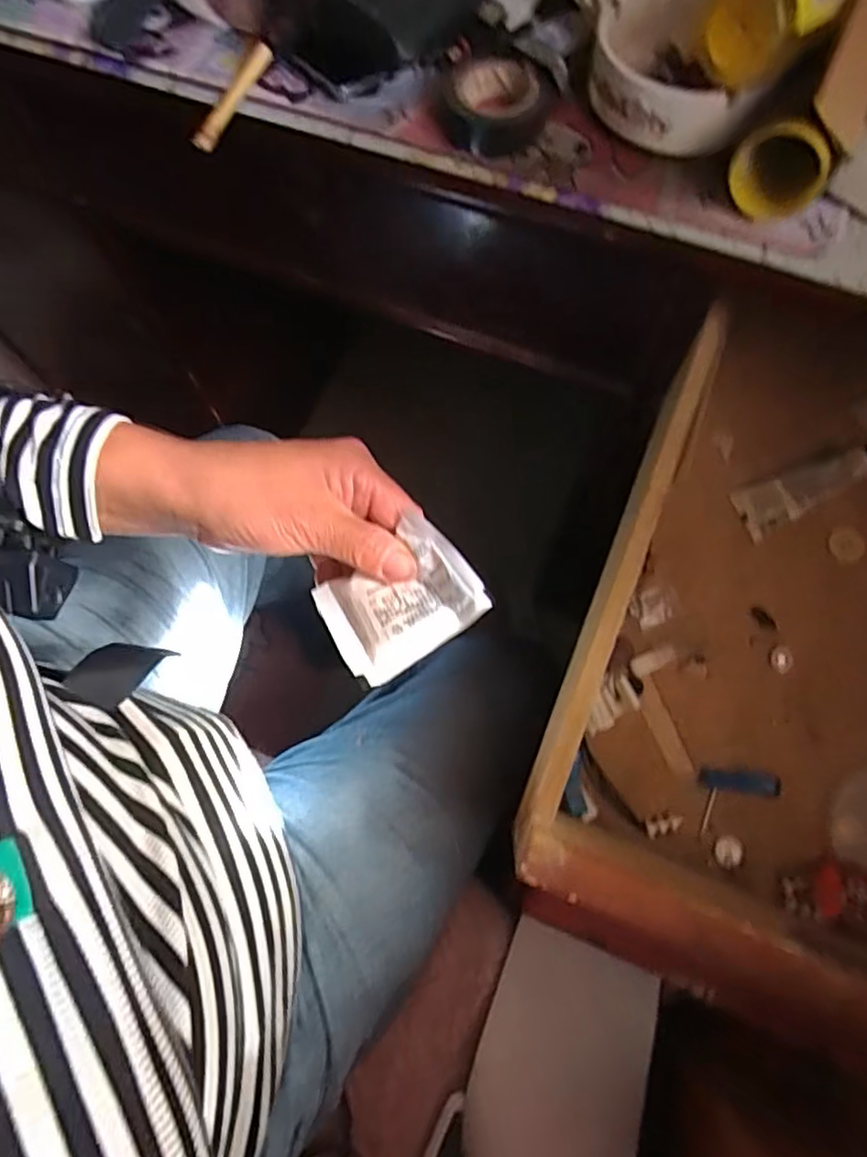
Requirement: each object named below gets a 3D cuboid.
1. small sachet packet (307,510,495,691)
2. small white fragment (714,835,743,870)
[{"bbox_3d":[-0.016,0.011,0.293,0.072,0.010,0.057,-37,71,9],"label":"small sachet packet"},{"bbox_3d":[0.192,0.177,0.404,0.017,0.004,0.020,3,71,3],"label":"small white fragment"}]

